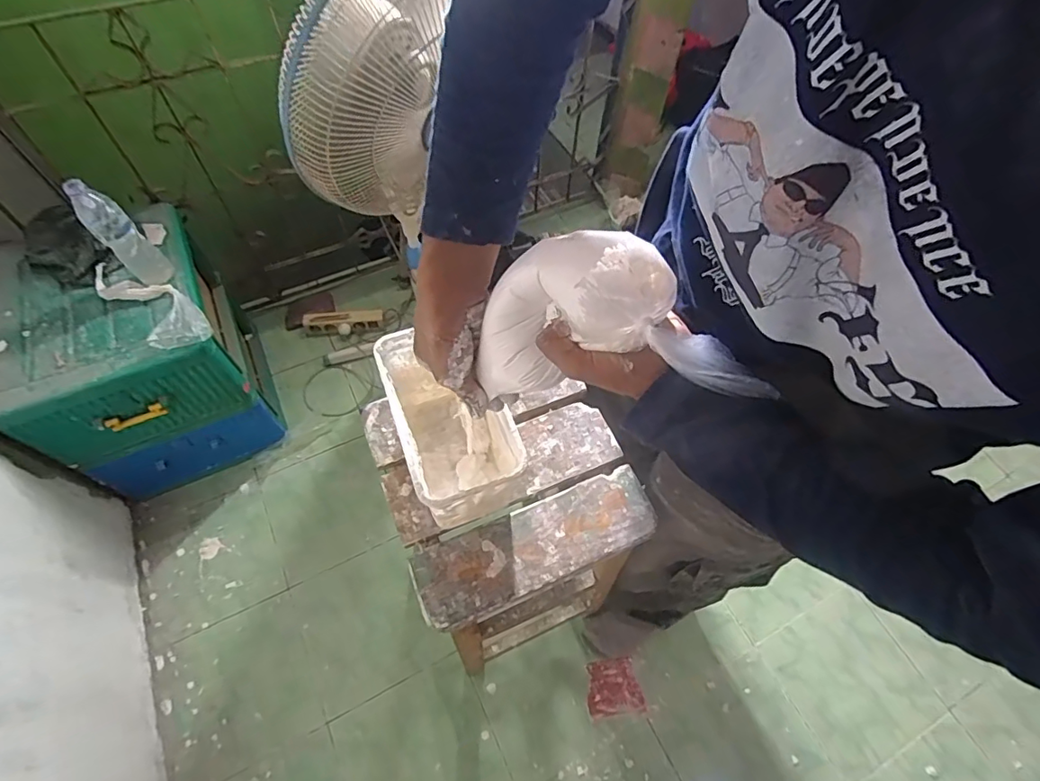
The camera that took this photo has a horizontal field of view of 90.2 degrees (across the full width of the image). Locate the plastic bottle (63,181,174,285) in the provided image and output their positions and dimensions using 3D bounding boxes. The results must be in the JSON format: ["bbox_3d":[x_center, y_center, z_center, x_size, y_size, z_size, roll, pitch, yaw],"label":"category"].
[{"bbox_3d":[-0.753,-0.302,0.968,0.072,0.209,0.059,-40,69,-22],"label":"plastic bottle"}]

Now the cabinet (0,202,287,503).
[{"bbox_3d":[-0.875,-0.075,1.221,0.393,0.489,0.454,-24,64,-15],"label":"cabinet"}]

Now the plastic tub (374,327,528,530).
[{"bbox_3d":[-0.073,0.048,0.589,0.114,0.150,0.194,-19,63,-13],"label":"plastic tub"}]

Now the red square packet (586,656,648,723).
[{"bbox_3d":[0.207,0.655,1.147,0.121,0.013,0.108,-6,61,-6],"label":"red square packet"}]

